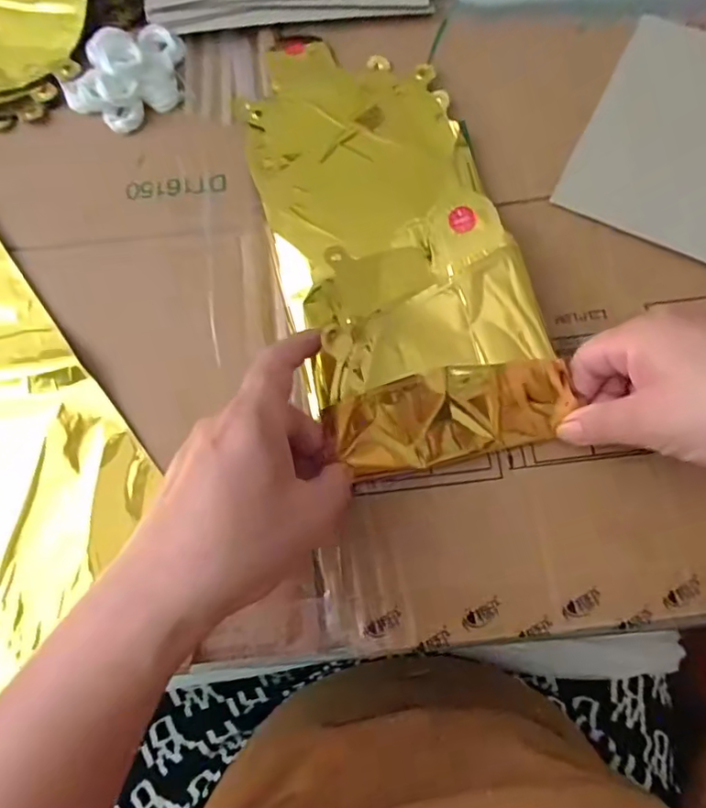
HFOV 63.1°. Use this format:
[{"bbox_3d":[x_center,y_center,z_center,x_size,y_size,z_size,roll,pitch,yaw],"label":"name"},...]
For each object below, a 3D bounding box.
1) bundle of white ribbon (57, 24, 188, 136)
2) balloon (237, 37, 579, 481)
[{"bbox_3d":[-0.144,-0.214,0.371,0.081,0.024,0.055,-36,76,-8],"label":"bundle of white ribbon"},{"bbox_3d":[0.017,-0.105,0.343,0.130,0.033,0.288,-16,70,-2],"label":"balloon"}]

